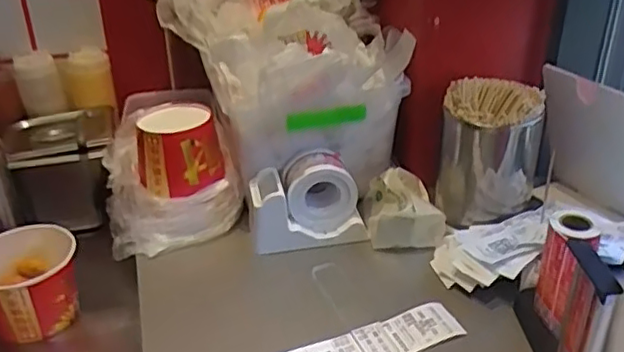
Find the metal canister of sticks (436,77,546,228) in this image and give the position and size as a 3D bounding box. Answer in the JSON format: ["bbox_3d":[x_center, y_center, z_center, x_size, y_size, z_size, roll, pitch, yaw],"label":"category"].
[{"bbox_3d":[0.238,-0.031,0.843,0.123,0.164,0.111,10,31,20],"label":"metal canister of sticks"}]

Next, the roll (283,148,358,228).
[{"bbox_3d":[0.008,0.016,0.841,0.091,0.085,0.067,-7,29,-10],"label":"roll"}]

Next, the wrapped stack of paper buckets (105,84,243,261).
[{"bbox_3d":[-0.201,-0.007,0.888,0.181,0.160,0.182,-10,30,-15],"label":"wrapped stack of paper buckets"}]

